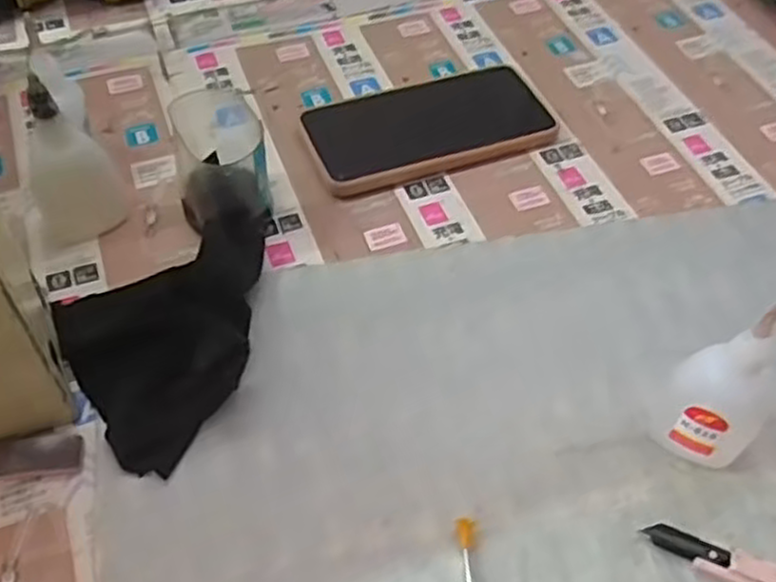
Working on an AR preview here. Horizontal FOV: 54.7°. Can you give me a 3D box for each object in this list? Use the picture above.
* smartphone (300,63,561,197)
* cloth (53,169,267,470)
[{"bbox_3d":[0.025,-0.116,0.504,0.164,0.012,0.089,-17,55,-15],"label":"smartphone"},{"bbox_3d":[-0.100,0.006,0.382,0.139,0.042,0.118,-36,62,-26],"label":"cloth"}]

